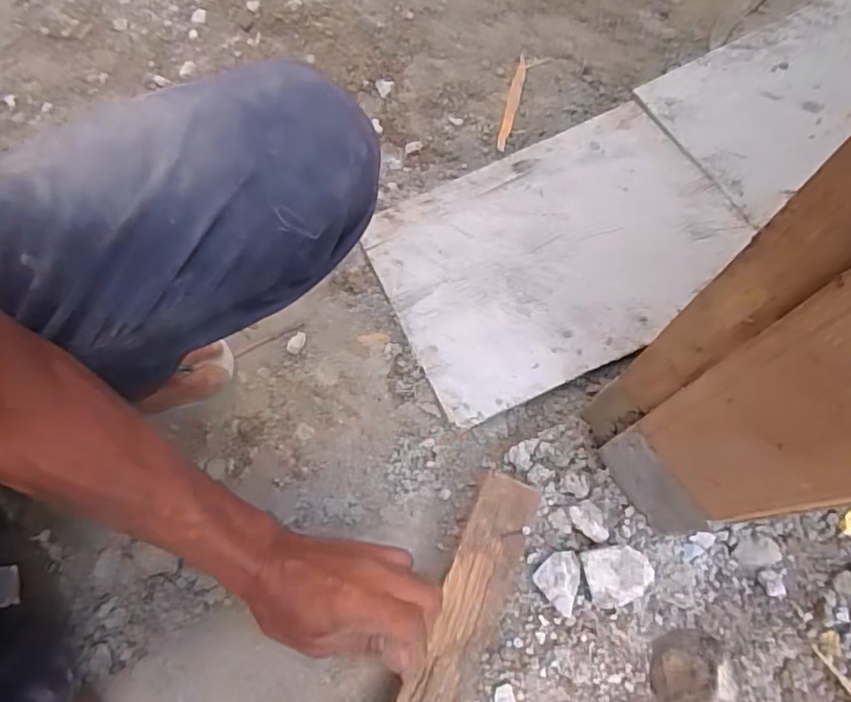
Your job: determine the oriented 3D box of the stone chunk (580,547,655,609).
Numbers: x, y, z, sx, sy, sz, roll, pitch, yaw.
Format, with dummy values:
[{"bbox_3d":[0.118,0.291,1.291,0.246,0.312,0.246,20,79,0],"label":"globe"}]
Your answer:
[{"bbox_3d":[0.169,0.200,0.515,0.053,0.036,0.049,0,70,1],"label":"stone chunk"}]

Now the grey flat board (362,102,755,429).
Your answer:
[{"bbox_3d":[0.149,-0.116,0.667,0.388,0.009,0.290,-25,65,-5],"label":"grey flat board"}]

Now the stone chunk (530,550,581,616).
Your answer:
[{"bbox_3d":[0.118,0.206,0.521,0.036,0.028,0.052,20,72,8],"label":"stone chunk"}]

